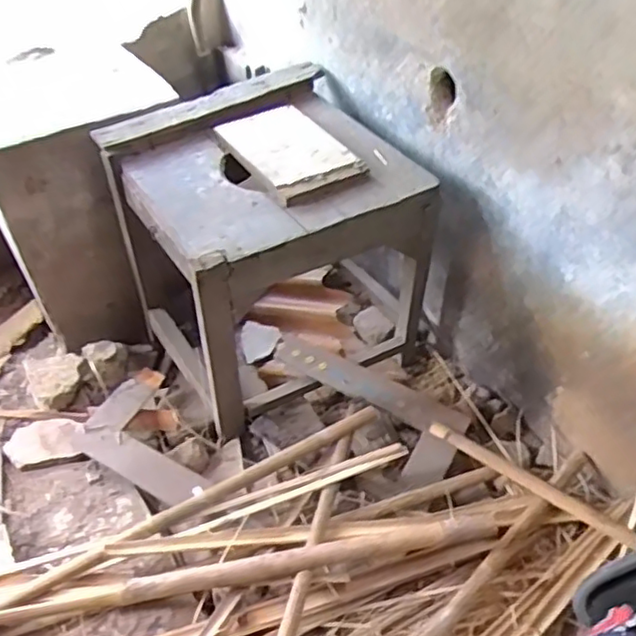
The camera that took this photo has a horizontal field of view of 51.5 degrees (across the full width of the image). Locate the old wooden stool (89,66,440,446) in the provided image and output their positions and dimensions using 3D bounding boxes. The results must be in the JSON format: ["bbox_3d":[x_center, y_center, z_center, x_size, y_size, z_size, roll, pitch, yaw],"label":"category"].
[{"bbox_3d":[-0.093,-0.132,1.212,0.456,0.420,0.439,-21,45,-16],"label":"old wooden stool"}]

